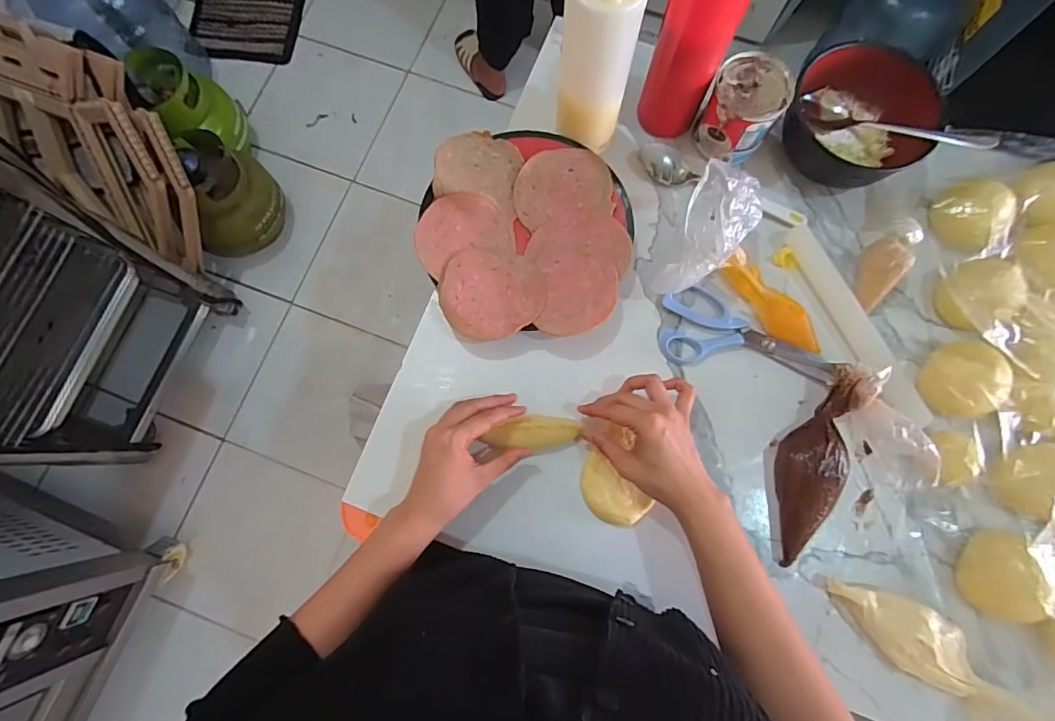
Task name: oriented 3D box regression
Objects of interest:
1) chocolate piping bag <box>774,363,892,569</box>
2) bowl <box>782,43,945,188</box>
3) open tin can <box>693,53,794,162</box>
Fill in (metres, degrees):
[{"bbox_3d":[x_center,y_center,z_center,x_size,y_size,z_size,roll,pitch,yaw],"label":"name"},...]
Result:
[{"bbox_3d":[0.269,0.090,0.457,0.051,0.045,0.192,26,79,6],"label":"chocolate piping bag"},{"bbox_3d":[0.350,-0.248,0.519,0.116,0.057,0.135,-42,80,-8],"label":"bowl"},{"bbox_3d":[0.218,-0.254,0.507,0.075,0.082,0.069,0,77,1],"label":"open tin can"}]

